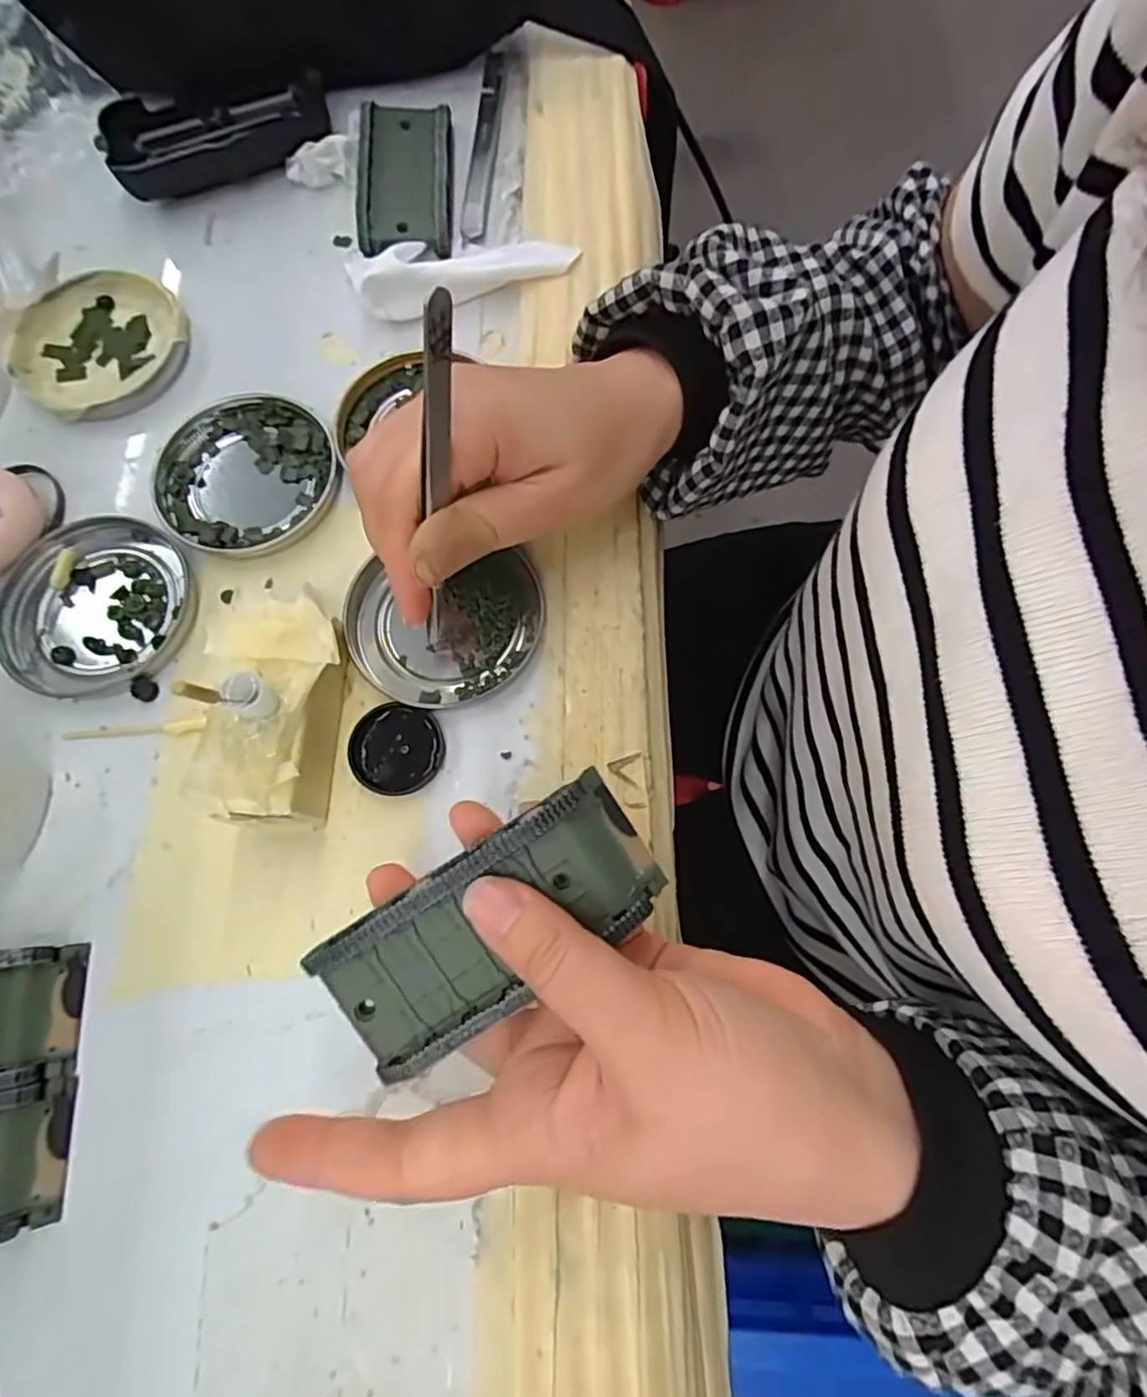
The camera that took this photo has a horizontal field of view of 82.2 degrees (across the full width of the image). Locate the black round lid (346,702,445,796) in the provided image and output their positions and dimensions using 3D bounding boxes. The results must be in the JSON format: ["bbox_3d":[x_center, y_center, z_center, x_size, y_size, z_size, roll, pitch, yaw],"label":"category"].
[{"bbox_3d":[-0.069,0.020,0.256,0.035,0.007,0.034,-1,73,2],"label":"black round lid"}]

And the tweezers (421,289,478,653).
[{"bbox_3d":[-0.046,-0.065,0.223,0.005,0.133,0.010,29,51,10],"label":"tweezers"}]

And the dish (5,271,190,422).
[{"bbox_3d":[-0.228,-0.171,0.315,0.078,0.009,0.078,-1,73,2],"label":"dish"}]

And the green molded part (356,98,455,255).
[{"bbox_3d":[-0.083,-0.262,0.332,0.045,0.020,0.086,-4,73,1],"label":"green molded part"}]

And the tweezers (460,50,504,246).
[{"bbox_3d":[-0.048,-0.295,0.349,0.014,0.009,0.137,1,73,3],"label":"tweezers"}]

